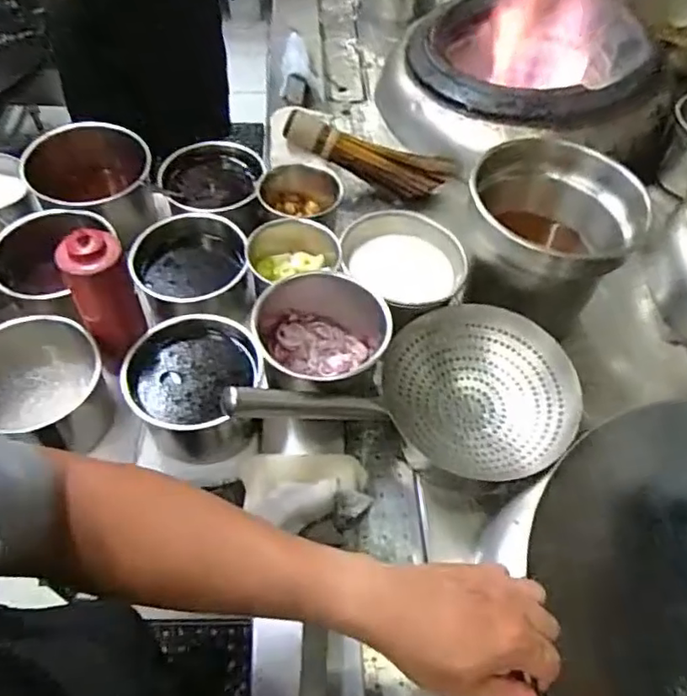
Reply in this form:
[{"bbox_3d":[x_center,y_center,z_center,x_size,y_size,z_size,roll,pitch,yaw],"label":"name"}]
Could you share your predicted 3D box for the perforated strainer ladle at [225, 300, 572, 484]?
[{"bbox_3d":[0.072,0.052,0.736,0.426,0.101,0.216,-2,53,-23],"label":"perforated strainer ladle"}]

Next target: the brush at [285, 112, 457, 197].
[{"bbox_3d":[0.045,-0.341,1.077,0.296,0.057,0.066,17,53,-9],"label":"brush"}]

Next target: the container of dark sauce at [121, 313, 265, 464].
[{"bbox_3d":[-0.177,0.057,0.751,0.157,0.116,0.153,2,54,-3],"label":"container of dark sauce"}]

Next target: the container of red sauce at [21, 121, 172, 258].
[{"bbox_3d":[-0.388,-0.232,0.937,0.192,0.114,0.220,-7,55,-9],"label":"container of red sauce"}]

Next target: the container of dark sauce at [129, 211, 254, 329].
[{"bbox_3d":[-0.208,-0.096,0.868,0.152,0.120,0.163,2,54,-3],"label":"container of dark sauce"}]

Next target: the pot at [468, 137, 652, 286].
[{"bbox_3d":[0.279,-0.170,0.862,0.207,0.142,0.227,2,54,-3],"label":"pot"}]

